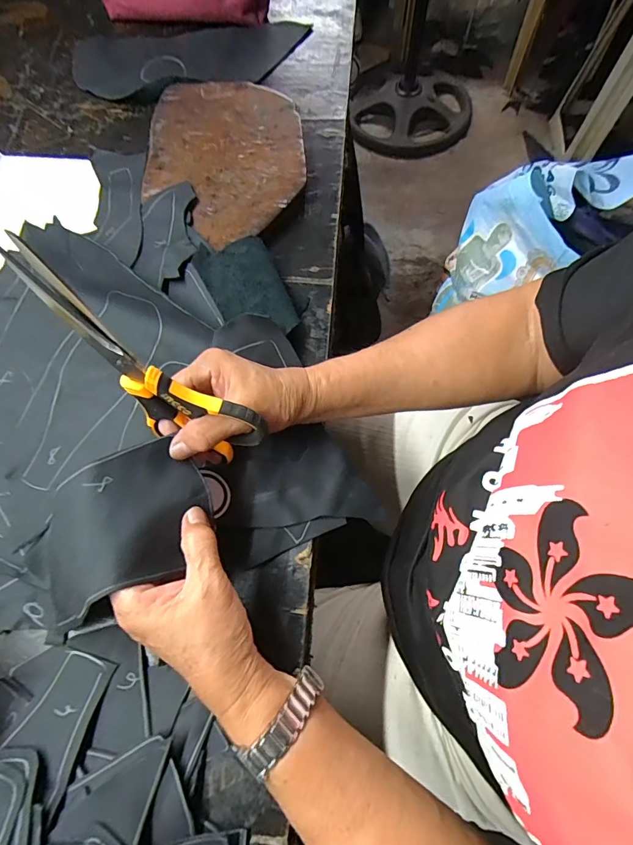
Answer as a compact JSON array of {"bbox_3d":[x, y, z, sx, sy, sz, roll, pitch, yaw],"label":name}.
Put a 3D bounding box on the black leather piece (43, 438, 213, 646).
[{"bbox_3d":[-0.124,0.065,0.286,0.102,0.032,0.091,-26,70,-10],"label":"black leather piece"}]

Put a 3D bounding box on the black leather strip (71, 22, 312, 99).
[{"bbox_3d":[-0.174,-0.499,0.590,0.310,0.016,0.155,-6,67,-2],"label":"black leather strip"}]

